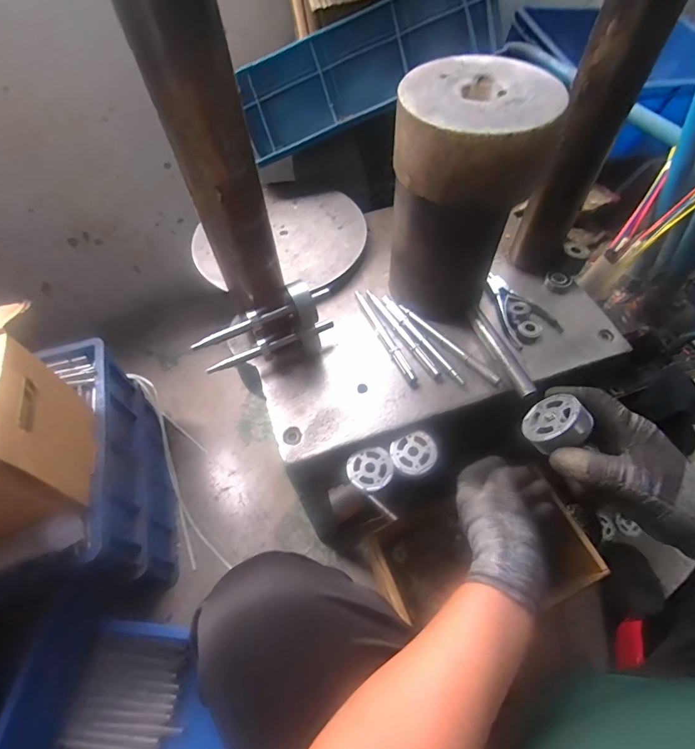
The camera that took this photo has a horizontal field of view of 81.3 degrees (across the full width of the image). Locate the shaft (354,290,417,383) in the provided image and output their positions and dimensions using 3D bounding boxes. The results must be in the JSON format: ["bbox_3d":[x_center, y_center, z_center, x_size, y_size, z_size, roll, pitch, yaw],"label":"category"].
[{"bbox_3d":[0.048,-0.054,0.535,0.013,0.009,0.161,-21,59,-10],"label":"shaft"}]

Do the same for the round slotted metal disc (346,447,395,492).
[{"bbox_3d":[0.026,0.108,0.463,0.051,0.012,0.051,-1,57,2],"label":"round slotted metal disc"}]

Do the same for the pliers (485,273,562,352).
[{"bbox_3d":[0.225,-0.093,0.546,0.071,0.015,0.119,-21,59,-10],"label":"pliers"}]

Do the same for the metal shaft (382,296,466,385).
[{"bbox_3d":[0.095,-0.048,0.520,0.012,0.009,0.160,-30,61,-16],"label":"metal shaft"}]

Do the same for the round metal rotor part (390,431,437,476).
[{"bbox_3d":[0.077,0.090,0.465,0.051,0.006,0.045,-16,58,-8],"label":"round metal rotor part"}]

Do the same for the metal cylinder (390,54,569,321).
[{"bbox_3d":[0.123,-0.183,0.464,0.124,0.251,0.129,-1,57,2],"label":"metal cylinder"}]

